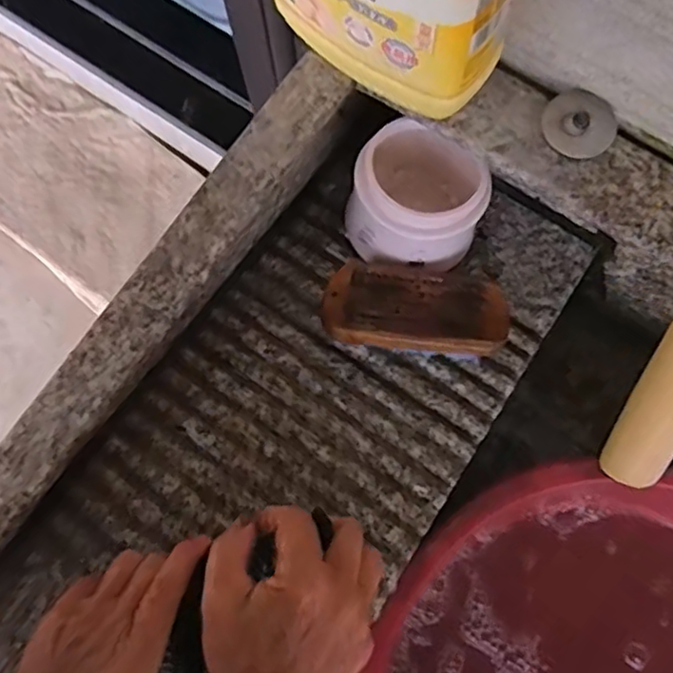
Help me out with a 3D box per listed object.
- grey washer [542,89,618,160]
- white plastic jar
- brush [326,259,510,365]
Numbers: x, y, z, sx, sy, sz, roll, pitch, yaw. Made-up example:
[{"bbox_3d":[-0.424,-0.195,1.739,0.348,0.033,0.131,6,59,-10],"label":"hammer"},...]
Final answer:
[{"bbox_3d":[0.157,-0.138,0.428,0.046,0.009,0.045,0,77,2],"label":"grey washer"},{"bbox_3d":[0.057,-0.101,0.486,0.092,0.092,0.093,0,77,2],"label":"white plastic jar"},{"bbox_3d":[0.056,-0.022,0.477,0.126,0.046,0.070,3,77,2],"label":"brush"}]

